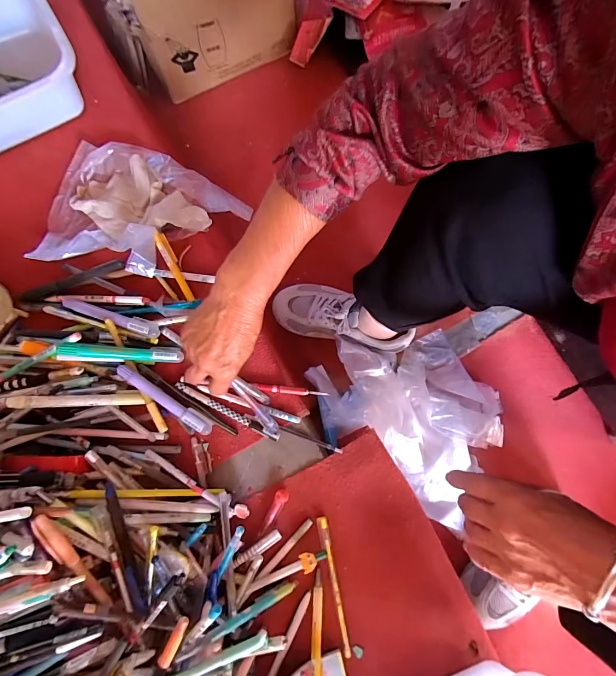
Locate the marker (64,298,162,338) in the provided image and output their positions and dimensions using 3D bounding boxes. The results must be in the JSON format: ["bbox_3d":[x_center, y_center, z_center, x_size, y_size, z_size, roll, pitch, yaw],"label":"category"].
[{"bbox_3d":[-0.246,-0.026,0.424,0.130,0.015,0.020,16,80,2],"label":"marker"}]

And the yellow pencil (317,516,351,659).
[{"bbox_3d":[0.031,0.285,0.396,0.012,0.008,0.144,-12,80,-3],"label":"yellow pencil"}]

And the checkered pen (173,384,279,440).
[{"bbox_3d":[-0.100,0.091,0.422,0.141,0.010,0.011,27,81,4],"label":"checkered pen"}]

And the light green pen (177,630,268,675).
[{"bbox_3d":[-0.105,0.295,0.300,0.146,0.010,0.012,0,78,-30],"label":"light green pen"}]

